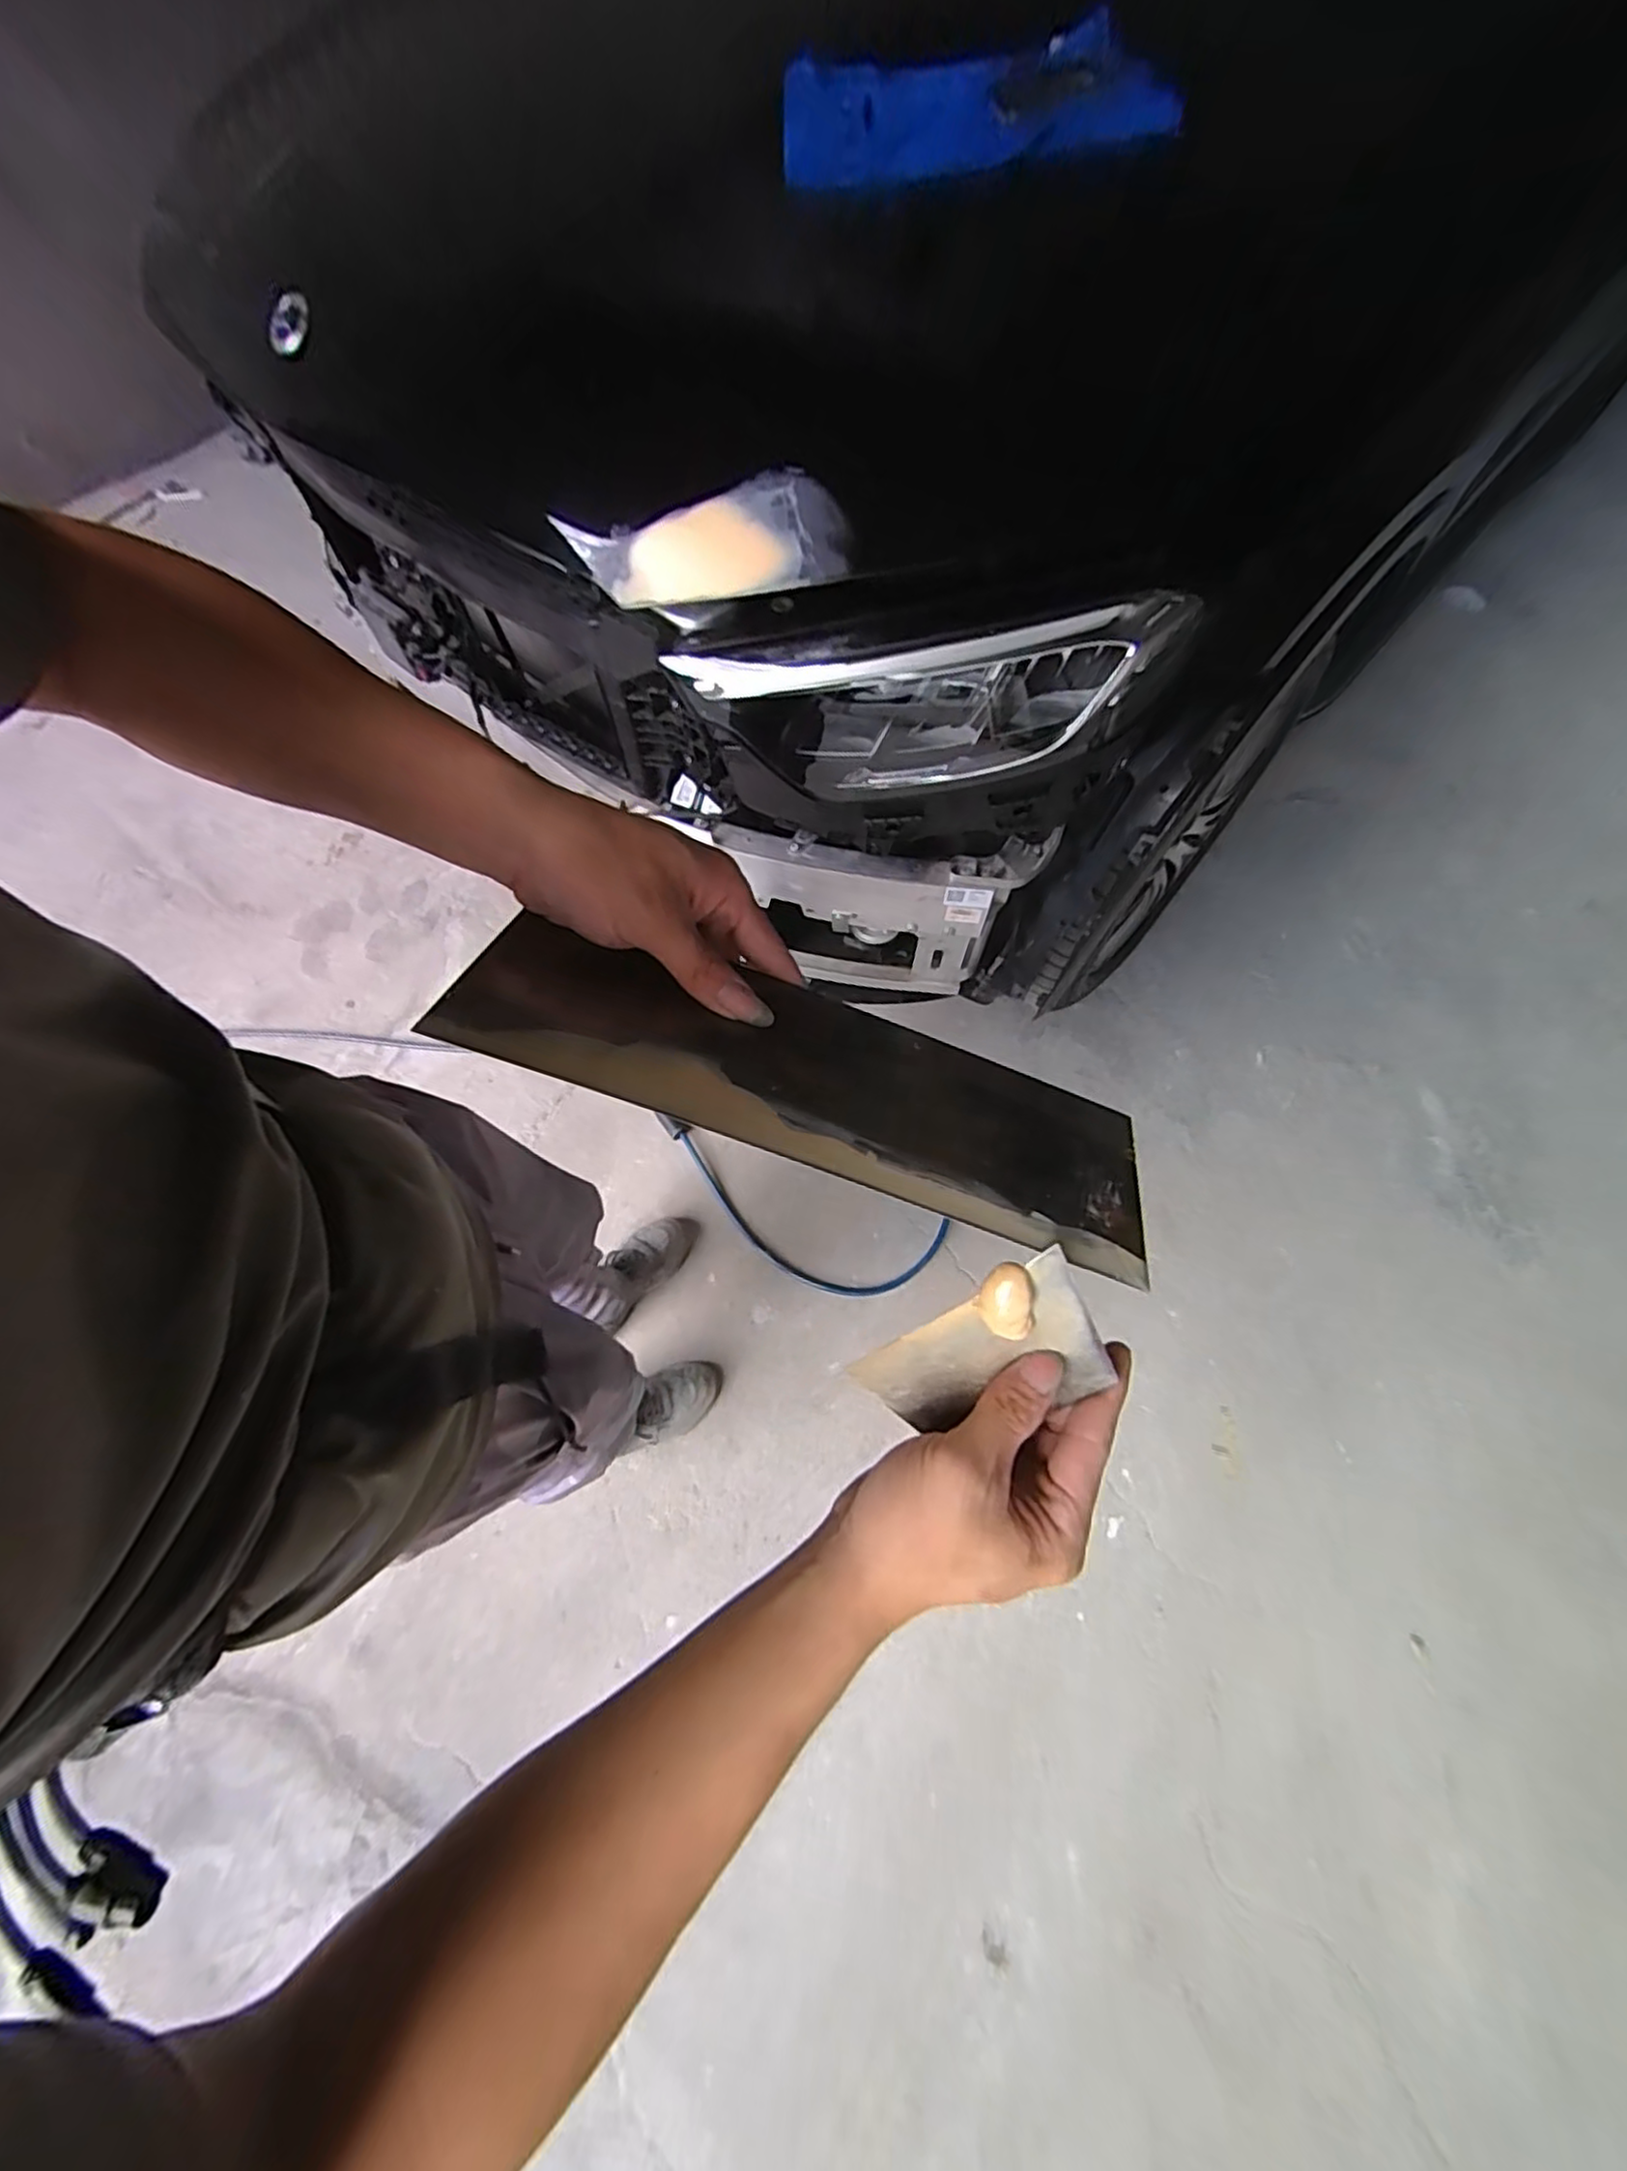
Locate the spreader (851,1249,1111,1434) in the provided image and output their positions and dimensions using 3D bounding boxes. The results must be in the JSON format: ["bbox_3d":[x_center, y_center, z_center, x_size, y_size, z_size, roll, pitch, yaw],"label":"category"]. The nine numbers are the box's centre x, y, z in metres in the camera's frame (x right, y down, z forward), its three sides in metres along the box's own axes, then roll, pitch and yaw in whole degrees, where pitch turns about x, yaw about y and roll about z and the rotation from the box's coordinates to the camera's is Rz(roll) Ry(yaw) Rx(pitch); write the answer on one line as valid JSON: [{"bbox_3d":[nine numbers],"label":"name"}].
[{"bbox_3d":[0.078,0.123,0.311,0.112,0.004,0.064,-39,101,24],"label":"spreader"}]

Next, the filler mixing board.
[{"bbox_3d":[0.002,-0.004,0.319,0.310,0.009,0.102,20,47,-2],"label":"filler mixing board"}]

